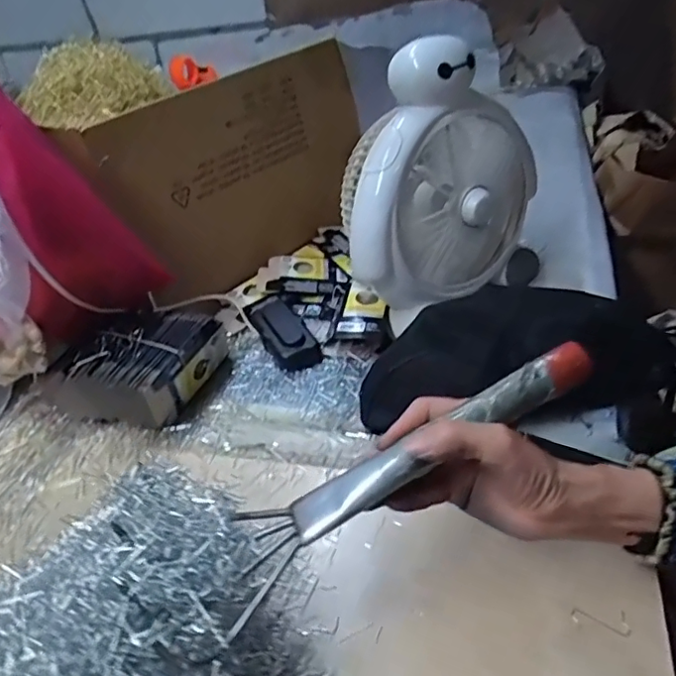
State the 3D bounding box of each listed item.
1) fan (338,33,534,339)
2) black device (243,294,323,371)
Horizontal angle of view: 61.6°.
[{"bbox_3d":[0.113,-0.170,0.597,0.229,0.240,0.125,-17,40,-8],"label":"fan"},{"bbox_3d":[-0.066,-0.010,0.651,0.055,0.022,0.121,-23,41,-17],"label":"black device"}]

